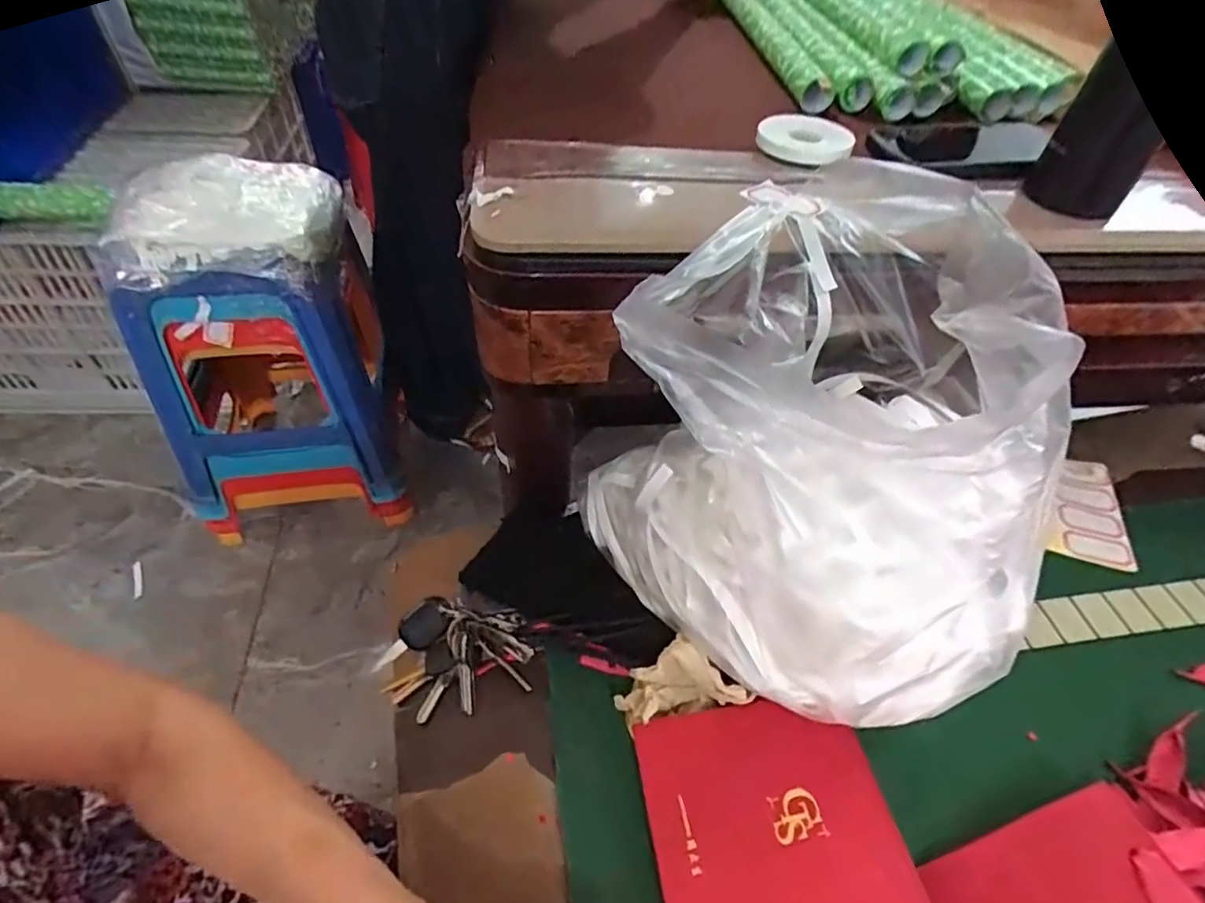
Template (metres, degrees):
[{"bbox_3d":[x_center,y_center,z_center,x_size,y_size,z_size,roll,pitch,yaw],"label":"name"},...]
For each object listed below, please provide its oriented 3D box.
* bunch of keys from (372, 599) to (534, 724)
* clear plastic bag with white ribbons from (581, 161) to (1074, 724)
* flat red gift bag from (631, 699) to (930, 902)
[{"bbox_3d":[-0.112,0.155,0.465,0.110,0.024,0.083,4,47,0],"label":"bunch of keys"},{"bbox_3d":[0.115,-0.023,0.393,0.237,0.251,0.309,7,47,2],"label":"clear plastic bag with white ribbons"},{"bbox_3d":[0.103,0.228,0.373,0.144,0.008,0.140,-11,52,-3],"label":"flat red gift bag"}]

